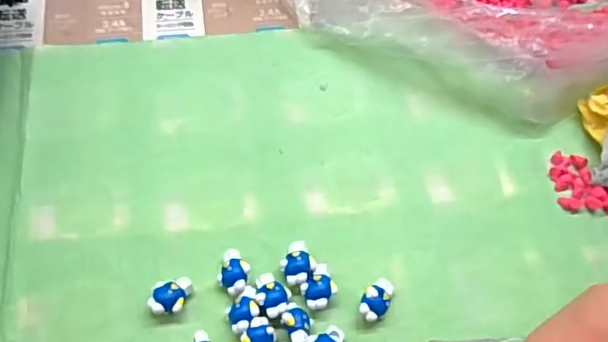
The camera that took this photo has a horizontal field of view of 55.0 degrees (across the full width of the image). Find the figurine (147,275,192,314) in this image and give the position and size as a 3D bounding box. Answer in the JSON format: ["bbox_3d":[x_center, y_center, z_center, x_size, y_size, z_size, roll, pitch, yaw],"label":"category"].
[{"bbox_3d":[-0.063,0.059,0.277,0.020,0.012,0.016,-9,66,-7],"label":"figurine"}]

